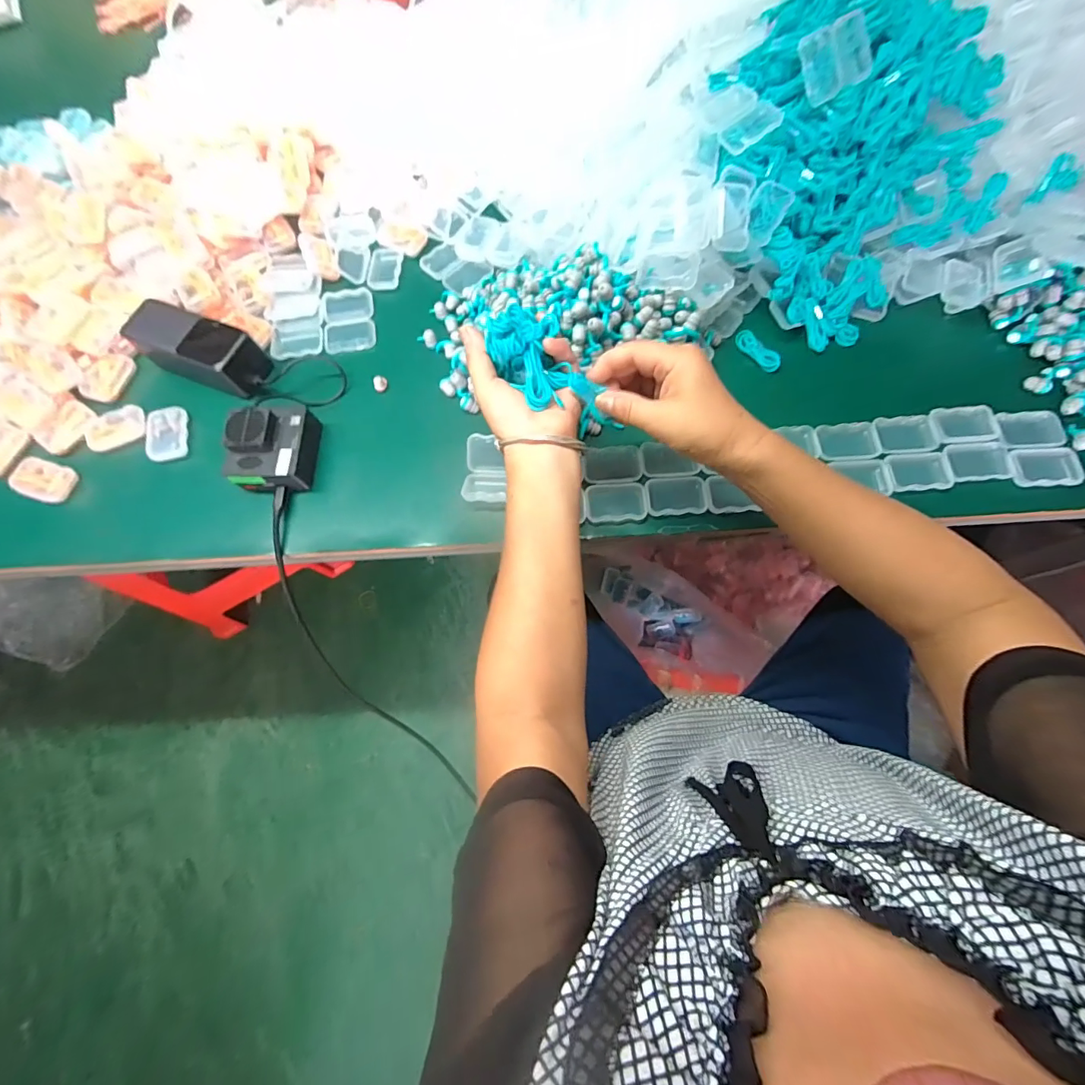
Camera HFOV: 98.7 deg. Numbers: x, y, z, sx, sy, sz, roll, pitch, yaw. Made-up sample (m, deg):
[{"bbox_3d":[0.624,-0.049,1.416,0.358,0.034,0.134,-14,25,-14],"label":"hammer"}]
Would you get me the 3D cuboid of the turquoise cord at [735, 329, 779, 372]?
[{"bbox_3d":[0.226,-0.201,0.487,0.020,0.008,0.055,-38,74,-10],"label":"turquoise cord"}]

